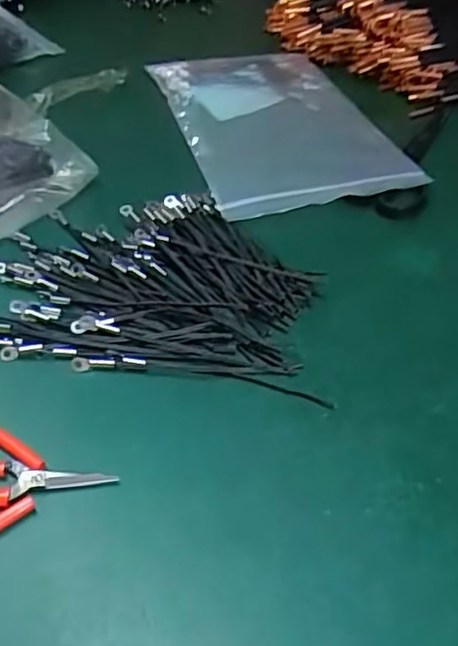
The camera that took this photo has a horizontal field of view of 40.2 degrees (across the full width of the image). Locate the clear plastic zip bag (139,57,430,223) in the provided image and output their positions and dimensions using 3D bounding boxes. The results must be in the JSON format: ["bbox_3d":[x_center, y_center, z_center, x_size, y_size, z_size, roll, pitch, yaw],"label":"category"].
[{"bbox_3d":[0.038,-0.166,0.514,0.156,0.014,0.229,-12,49,-14],"label":"clear plastic zip bag"}]

